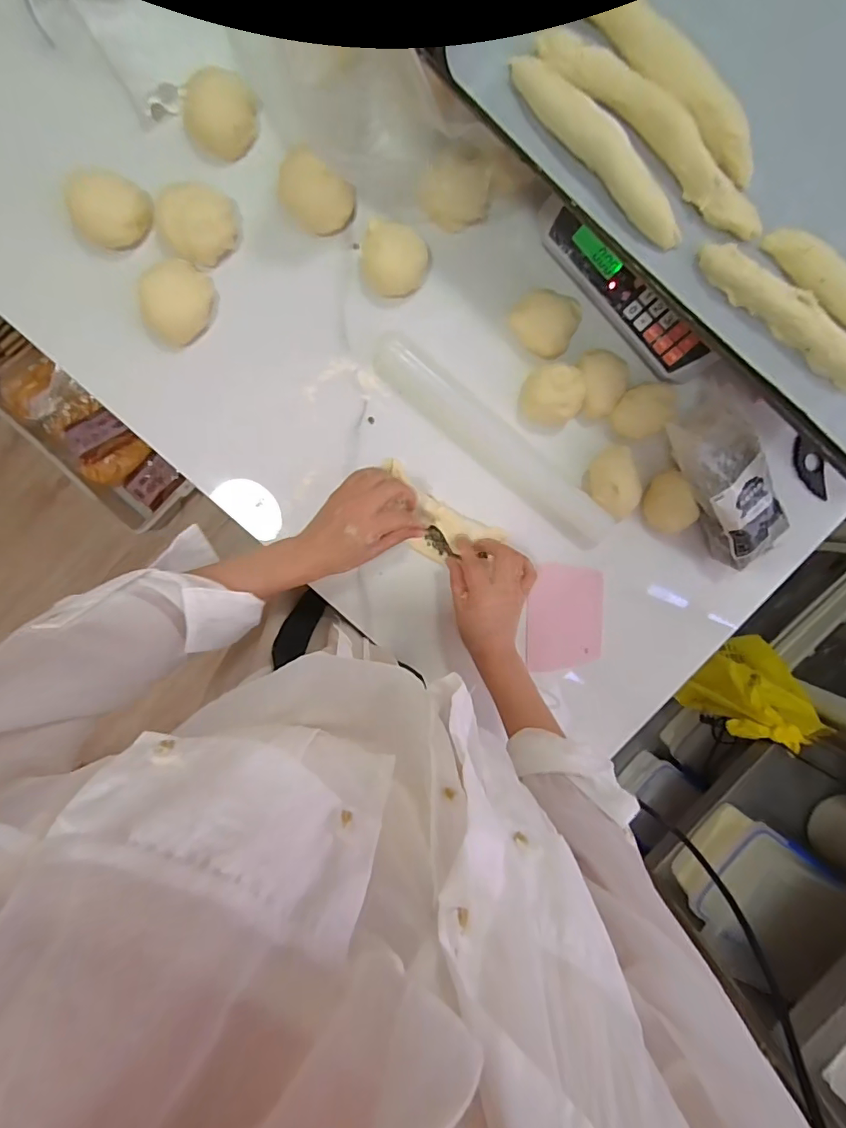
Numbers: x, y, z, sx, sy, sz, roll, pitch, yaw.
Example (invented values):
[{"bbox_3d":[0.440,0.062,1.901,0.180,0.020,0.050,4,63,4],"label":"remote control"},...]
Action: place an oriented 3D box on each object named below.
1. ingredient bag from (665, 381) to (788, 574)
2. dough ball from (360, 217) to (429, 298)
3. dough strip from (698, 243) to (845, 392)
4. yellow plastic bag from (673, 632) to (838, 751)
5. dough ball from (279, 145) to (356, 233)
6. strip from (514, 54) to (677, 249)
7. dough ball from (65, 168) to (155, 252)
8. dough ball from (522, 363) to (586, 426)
[{"bbox_3d":[0.326,-0.086,0.533,0.086,0.051,0.204,-39,118,0],"label":"ingredient bag"},{"bbox_3d":[-0.030,-0.301,0.500,0.065,0.035,0.069,-1,98,-6],"label":"dough ball"},{"bbox_3d":[0.329,-0.218,0.447,0.196,0.026,0.028,34,93,-9],"label":"dough strip"},{"bbox_3d":[0.754,0.287,1.157,0.151,0.315,0.210,12,96,-7],"label":"yellow plastic bag"},{"bbox_3d":[-0.104,-0.355,0.478,0.071,0.041,0.052,28,94,-9],"label":"dough ball"},{"bbox_3d":[0.150,-0.345,0.420,0.190,0.021,0.026,42,92,-9],"label":"strip"},{"bbox_3d":[-0.297,-0.337,0.479,0.057,0.031,0.065,38,92,-9],"label":"dough ball"},{"bbox_3d":[0.138,-0.174,0.530,0.058,0.037,0.060,-1,98,-6],"label":"dough ball"}]

